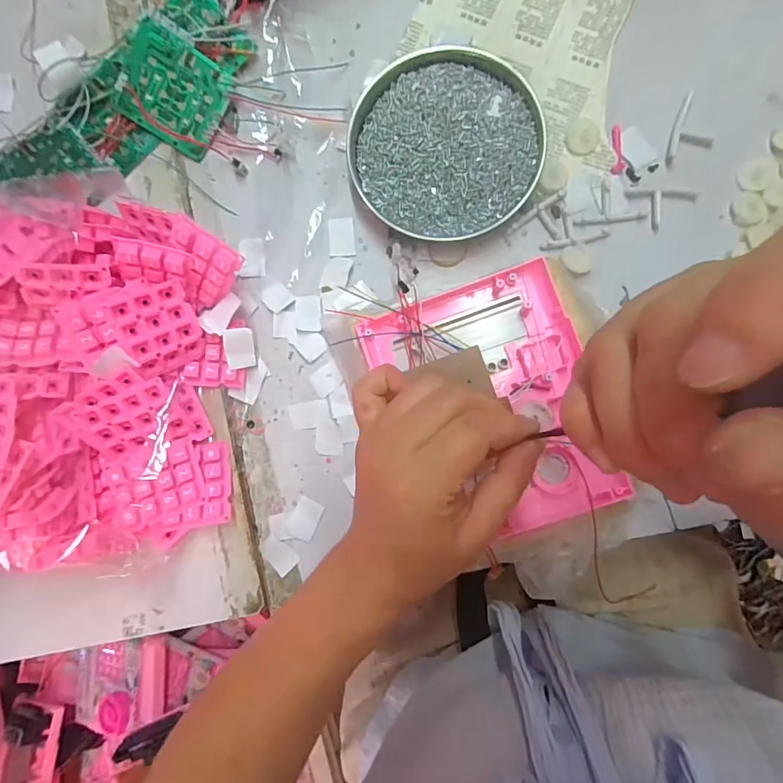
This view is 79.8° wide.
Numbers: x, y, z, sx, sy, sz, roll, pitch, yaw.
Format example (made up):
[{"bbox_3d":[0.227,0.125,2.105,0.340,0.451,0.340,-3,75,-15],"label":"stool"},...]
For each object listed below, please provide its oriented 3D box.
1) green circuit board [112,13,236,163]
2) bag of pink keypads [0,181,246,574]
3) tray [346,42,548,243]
[{"bbox_3d":[-0.164,-0.226,0.354,0.075,0.005,0.069,28,101,-16],"label":"green circuit board"},{"bbox_3d":[-0.233,-0.011,0.321,0.233,0.079,0.246,1,89,4],"label":"bag of pink keypads"},{"bbox_3d":[0.038,-0.180,0.342,0.133,0.024,0.130,0,88,4],"label":"tray"}]

